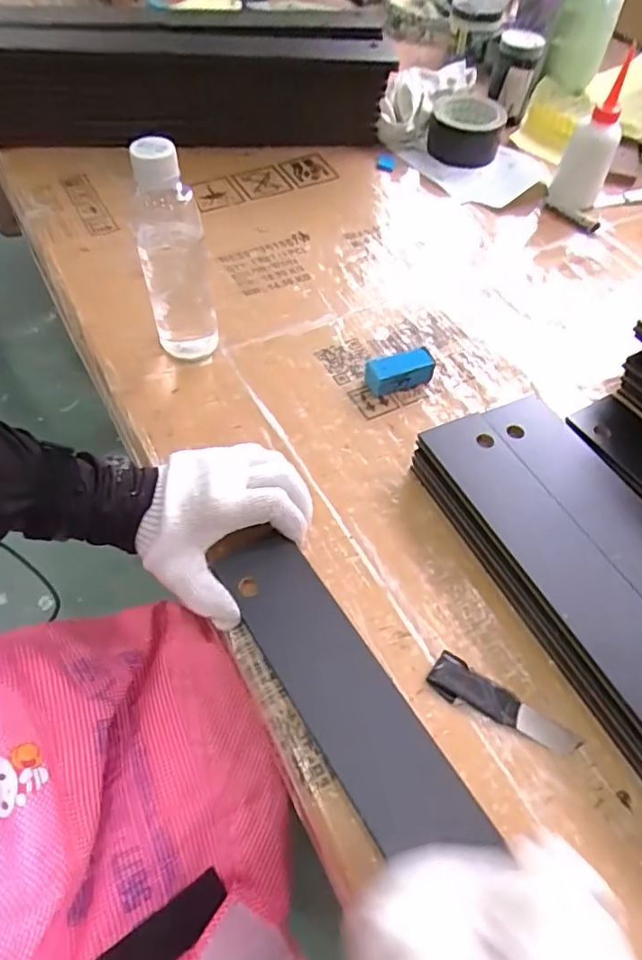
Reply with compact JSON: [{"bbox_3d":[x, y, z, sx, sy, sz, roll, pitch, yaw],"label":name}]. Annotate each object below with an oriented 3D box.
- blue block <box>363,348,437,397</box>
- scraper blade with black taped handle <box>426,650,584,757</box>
[{"bbox_3d":[0.074,-0.100,0.534,0.068,0.029,0.026,-15,57,-13],"label":"blue block"},{"bbox_3d":[0.120,0.152,0.379,0.100,0.004,0.027,30,59,17],"label":"scraper blade with black taped handle"}]

